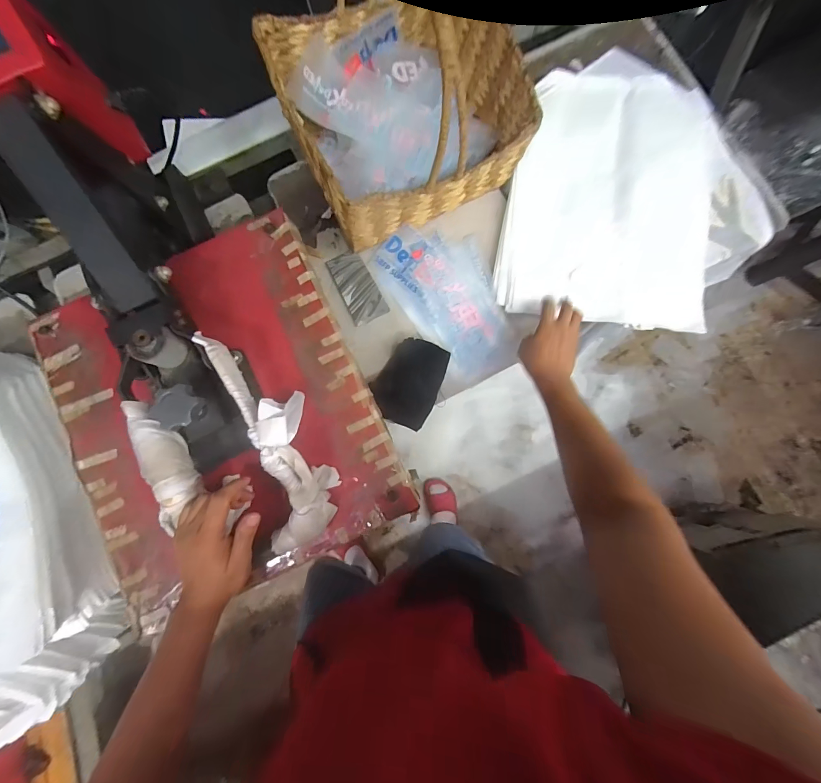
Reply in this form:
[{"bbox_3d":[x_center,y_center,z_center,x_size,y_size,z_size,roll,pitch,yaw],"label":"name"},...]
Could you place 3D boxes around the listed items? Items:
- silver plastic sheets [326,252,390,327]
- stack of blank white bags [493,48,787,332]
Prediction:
[{"bbox_3d":[-0.102,-0.201,0.690,0.072,0.010,0.143,-25,82,-2],"label":"silver plastic sheets"},{"bbox_3d":[0.438,-0.387,0.685,0.472,0.049,0.548,11,82,3],"label":"stack of blank white bags"}]

